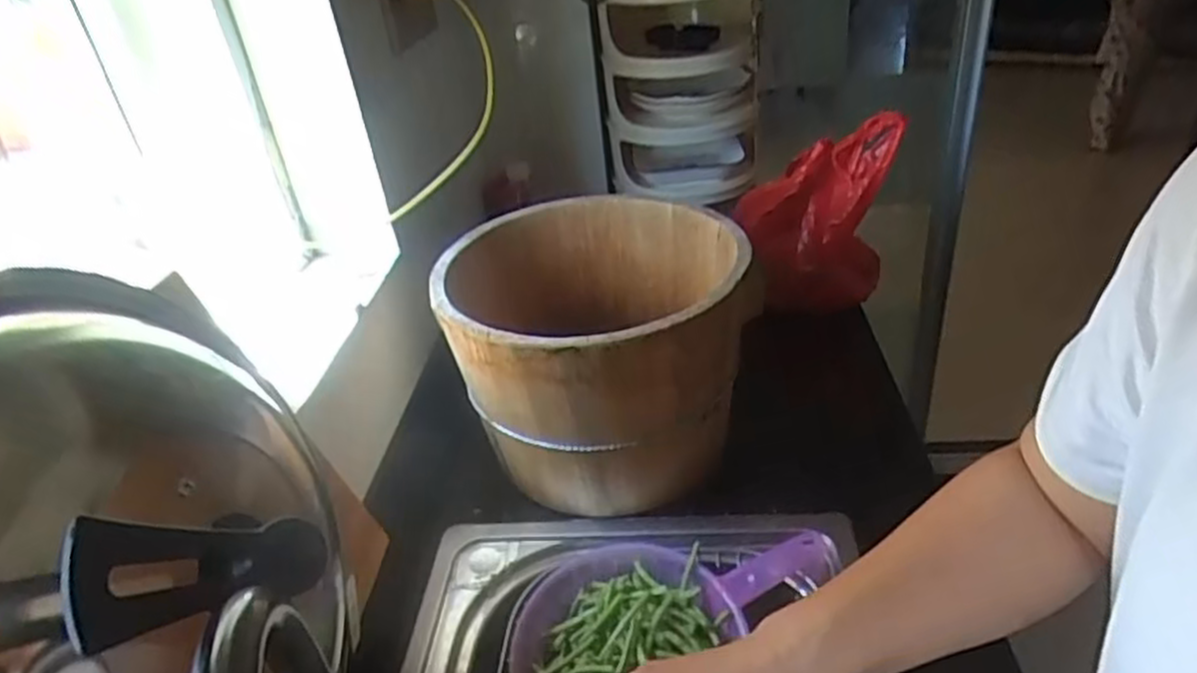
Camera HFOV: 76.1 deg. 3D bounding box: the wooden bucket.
[{"bbox_3d":[0.000,0.026,0.807,0.290,0.244,0.271,-6,33,4],"label":"wooden bucket"}]

